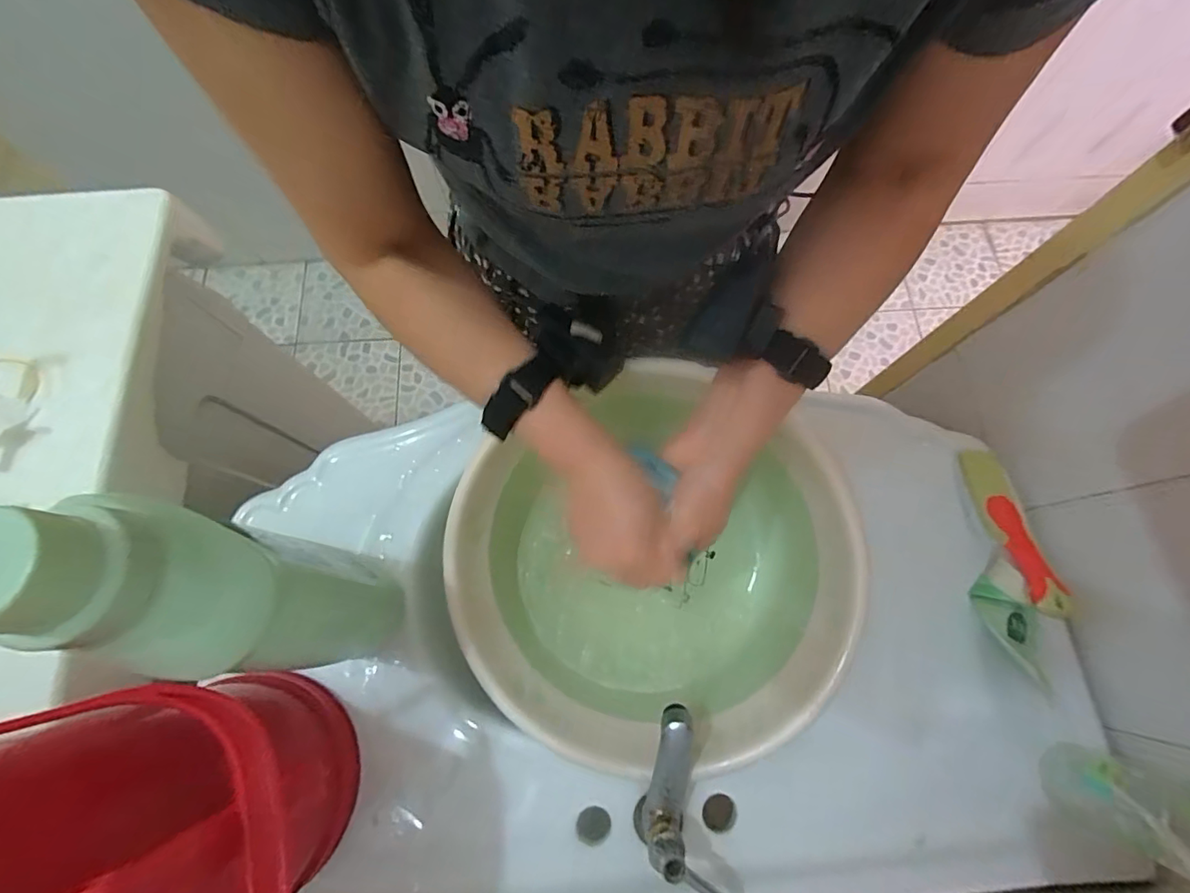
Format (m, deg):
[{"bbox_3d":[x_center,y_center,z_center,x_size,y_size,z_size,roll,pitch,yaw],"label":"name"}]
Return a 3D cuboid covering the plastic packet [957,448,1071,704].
[{"bbox_3d":[0.367,0.101,0.445,0.058,0.063,0.214,-6,73,-2],"label":"plastic packet"}]

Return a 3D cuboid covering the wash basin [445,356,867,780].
[{"bbox_3d":[0.039,0.104,0.457,0.316,0.142,0.298,0,73,-1],"label":"wash basin"}]

